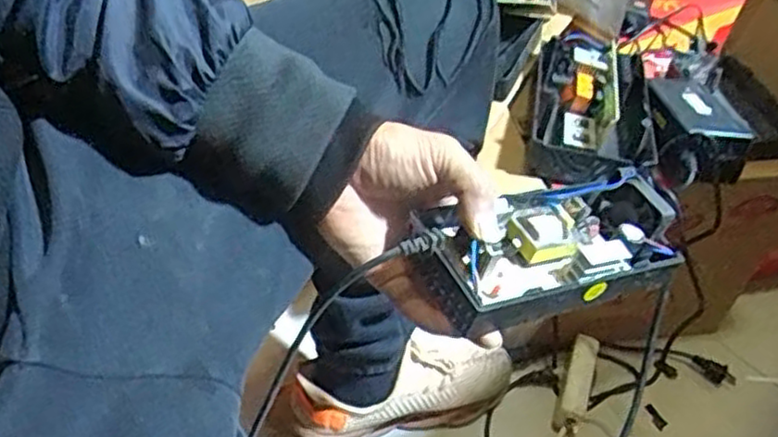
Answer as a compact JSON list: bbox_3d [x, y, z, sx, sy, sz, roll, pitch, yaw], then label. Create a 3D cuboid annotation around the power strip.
[{"bbox_3d":[0.225,0.200,0.882,0.036,0.034,0.122,19,58,14],"label":"power strip"}]

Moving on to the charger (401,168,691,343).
[{"bbox_3d":[0.103,0.015,0.462,0.167,0.047,0.084,-15,47,-24],"label":"charger"}]

